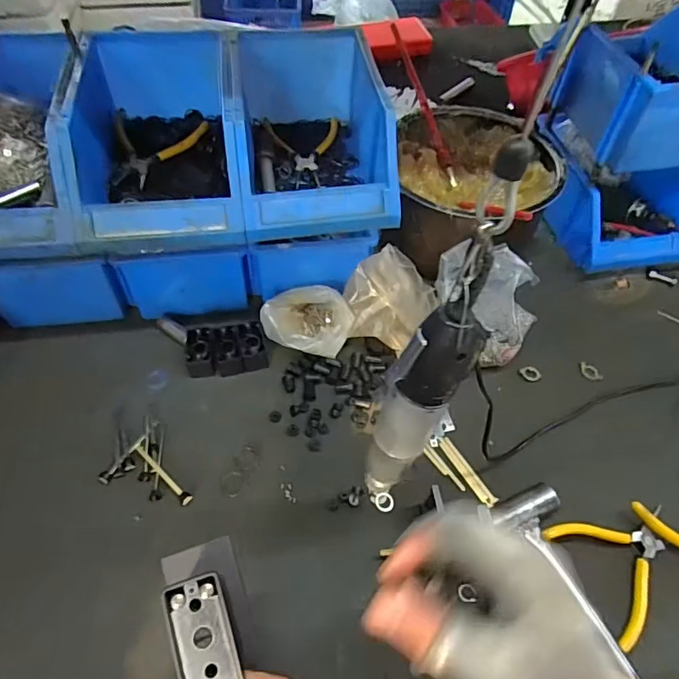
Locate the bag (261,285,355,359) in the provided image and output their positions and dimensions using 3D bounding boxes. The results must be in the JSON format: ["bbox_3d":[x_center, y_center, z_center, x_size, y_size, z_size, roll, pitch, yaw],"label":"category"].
[{"bbox_3d":[-0.038,-0.022,0.613,0.103,0.045,0.085,-3,55,-4],"label":"bag"}]

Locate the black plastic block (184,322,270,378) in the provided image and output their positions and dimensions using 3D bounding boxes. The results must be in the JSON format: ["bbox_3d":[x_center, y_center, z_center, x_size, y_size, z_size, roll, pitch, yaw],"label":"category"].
[{"bbox_3d":[-0.134,0.010,0.597,0.089,0.023,0.058,-11,56,-10],"label":"black plastic block"}]

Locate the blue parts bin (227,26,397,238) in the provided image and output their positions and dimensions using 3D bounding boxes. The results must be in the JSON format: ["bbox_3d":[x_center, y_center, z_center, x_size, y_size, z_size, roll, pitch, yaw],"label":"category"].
[{"bbox_3d":[-0.033,-0.223,0.549,0.146,0.111,0.248,-6,55,-7],"label":"blue parts bin"}]

